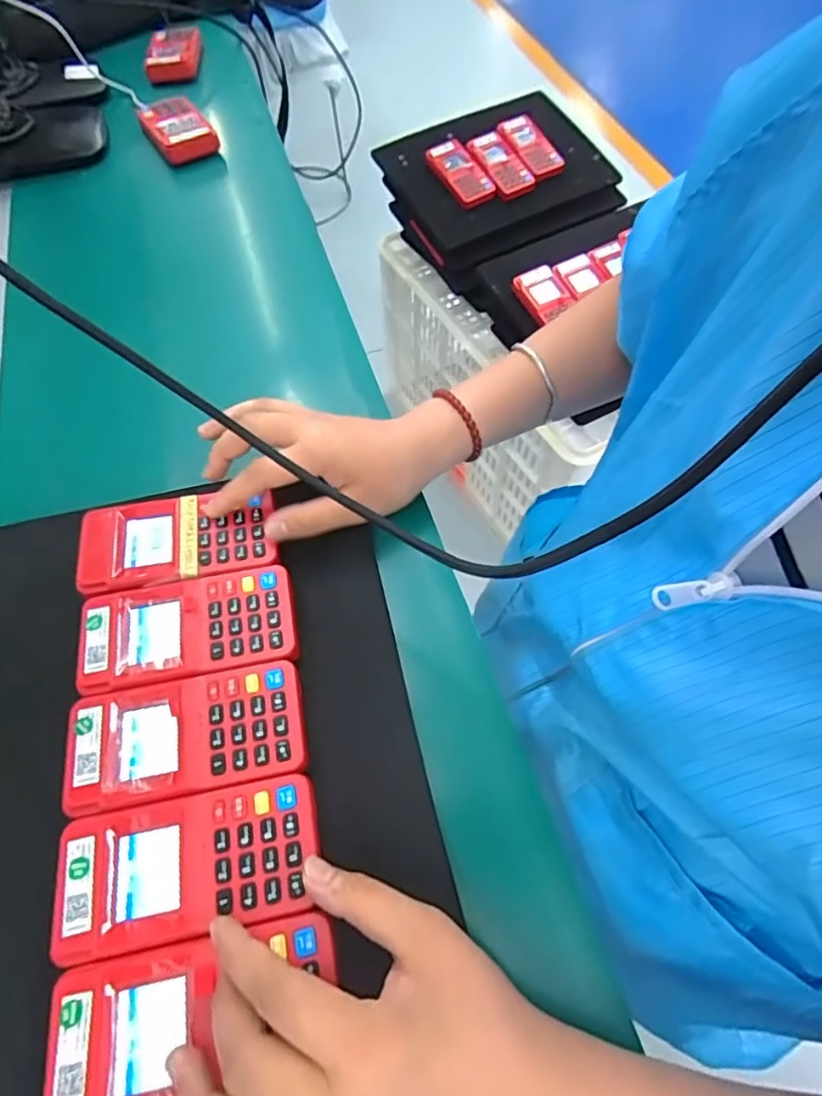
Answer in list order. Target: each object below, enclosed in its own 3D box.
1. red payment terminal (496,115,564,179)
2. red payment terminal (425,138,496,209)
[{"bbox_3d":[0.194,-0.652,0.946,0.061,0.011,0.120,-36,84,-16],"label":"red payment terminal"},{"bbox_3d":[0.075,-0.596,0.927,0.062,0.012,0.117,-35,86,-9],"label":"red payment terminal"}]

